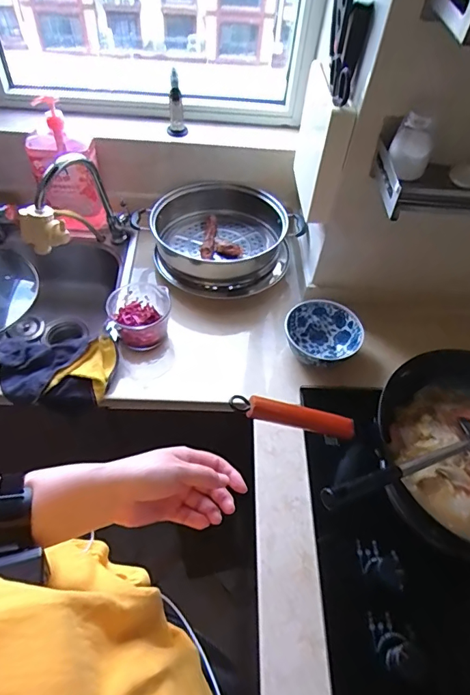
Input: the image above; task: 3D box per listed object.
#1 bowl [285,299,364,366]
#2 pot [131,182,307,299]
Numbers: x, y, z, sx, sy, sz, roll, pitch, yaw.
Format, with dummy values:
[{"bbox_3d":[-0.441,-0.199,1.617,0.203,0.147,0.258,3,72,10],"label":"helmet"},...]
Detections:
[{"bbox_3d":[0.168,-0.020,0.863,0.134,0.066,0.133,2,53,-3],"label":"bowl"},{"bbox_3d":[-0.029,-0.246,1.004,0.277,0.121,0.283,2,53,-3],"label":"pot"}]

